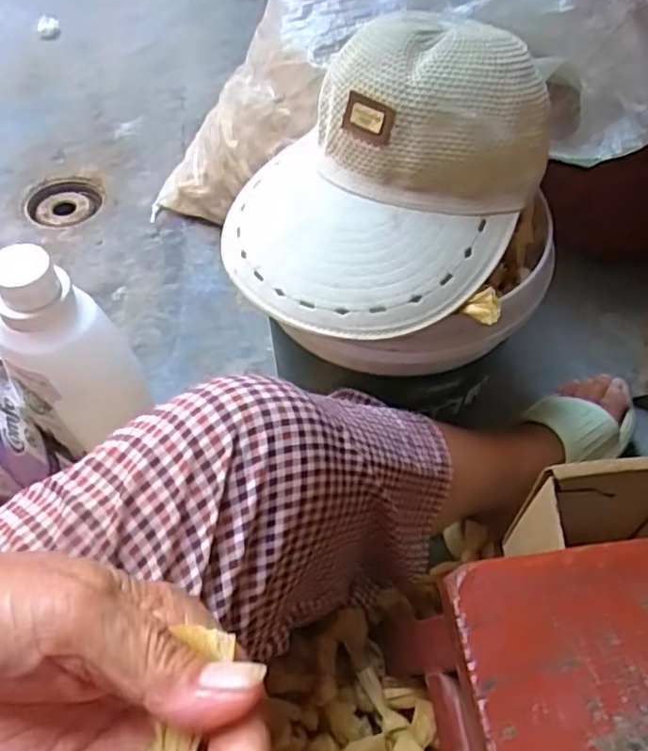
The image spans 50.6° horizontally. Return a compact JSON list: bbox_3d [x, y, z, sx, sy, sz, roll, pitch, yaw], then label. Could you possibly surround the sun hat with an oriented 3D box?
[{"bbox_3d":[0.039,-0.157,0.524,0.214,0.122,0.240,30,63,19],"label":"sun hat"}]

